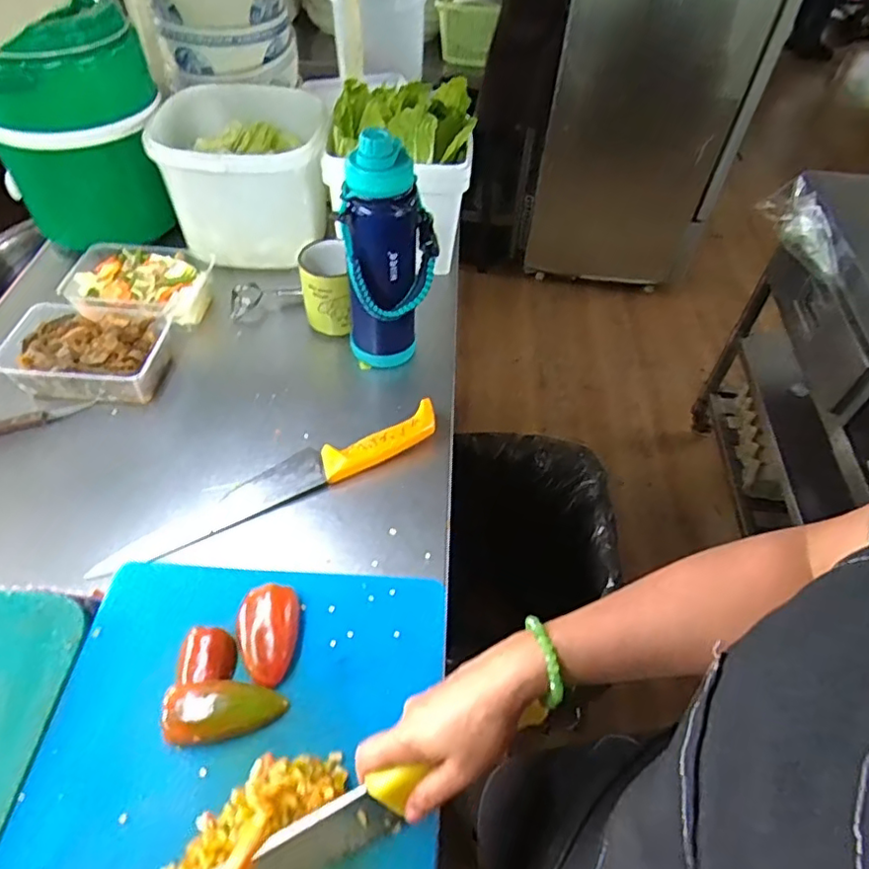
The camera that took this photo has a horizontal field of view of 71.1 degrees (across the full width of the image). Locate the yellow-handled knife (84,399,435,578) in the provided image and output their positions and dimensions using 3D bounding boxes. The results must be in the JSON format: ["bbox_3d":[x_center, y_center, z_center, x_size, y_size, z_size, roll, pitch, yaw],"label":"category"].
[{"bbox_3d":[-0.160,0.050,0.634,0.361,0.017,0.051,-22,54,-20],"label":"yellow-handled knife"}]

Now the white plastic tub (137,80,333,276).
[{"bbox_3d":[-0.256,-0.370,0.864,0.209,0.182,0.224,-4,50,-6],"label":"white plastic tub"}]

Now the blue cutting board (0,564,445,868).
[{"bbox_3d":[-0.150,0.292,0.414,0.302,0.028,0.446,4,50,0],"label":"blue cutting board"}]

